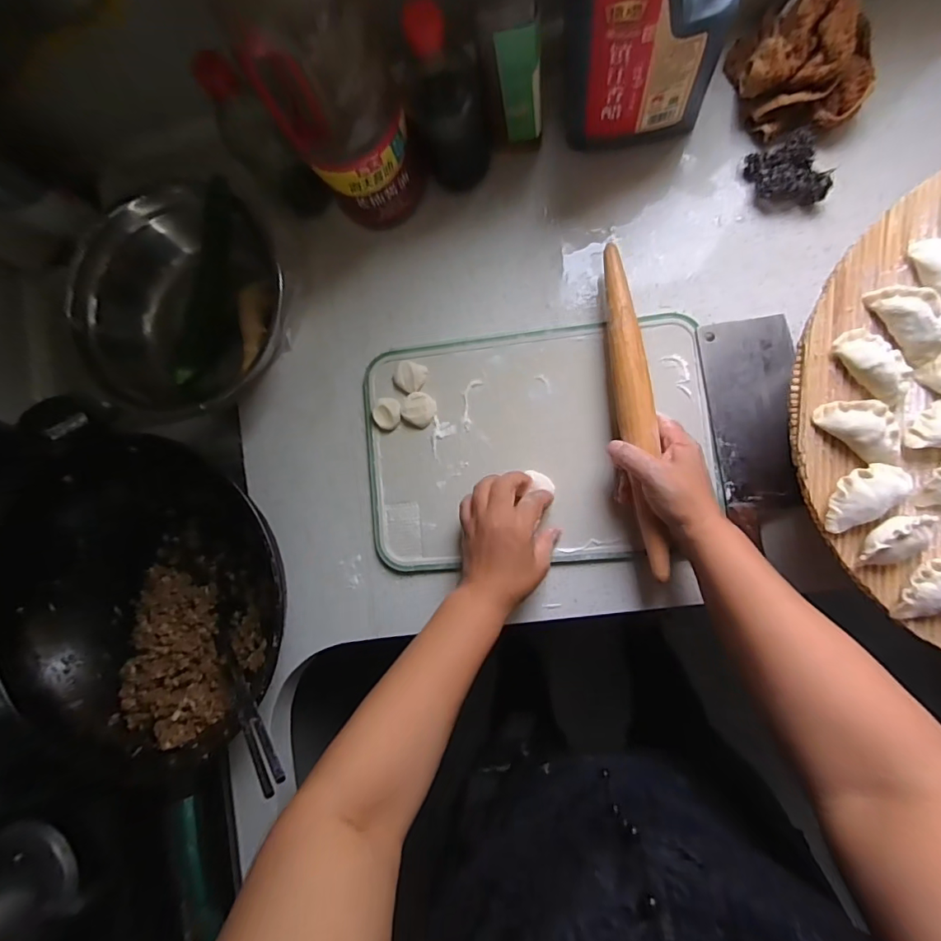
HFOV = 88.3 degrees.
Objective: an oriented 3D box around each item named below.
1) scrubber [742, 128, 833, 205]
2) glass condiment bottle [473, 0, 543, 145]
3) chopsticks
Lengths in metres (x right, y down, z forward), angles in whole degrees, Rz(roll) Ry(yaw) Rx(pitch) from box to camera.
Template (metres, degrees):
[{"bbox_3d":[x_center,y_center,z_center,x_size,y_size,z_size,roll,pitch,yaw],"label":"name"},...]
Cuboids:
[{"bbox_3d":[0.323,-0.302,0.496,0.058,0.029,0.072,-22,84,7],"label":"scrubber"},{"bbox_3d":[0.035,-0.400,0.427,0.060,0.267,0.068,-5,86,8],"label":"glass condiment bottle"},{"bbox_3d":[-0.229,0.228,0.487,0.247,0.017,0.028,19,90,53],"label":"chopsticks"}]

